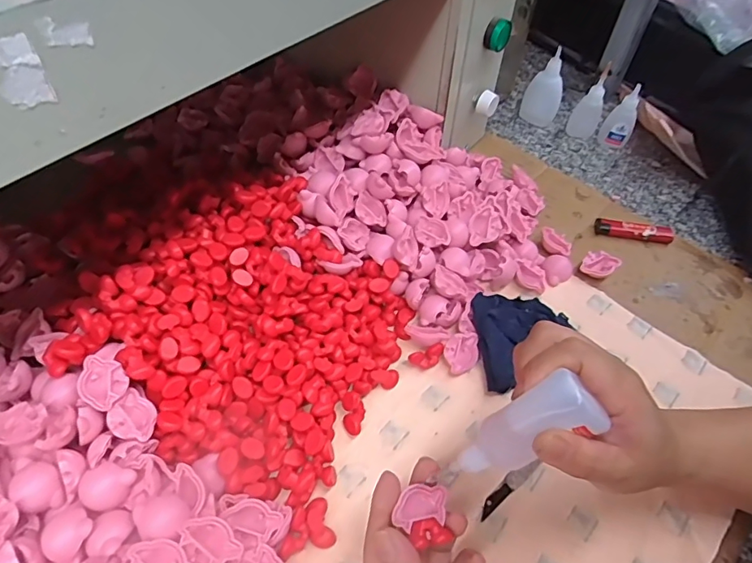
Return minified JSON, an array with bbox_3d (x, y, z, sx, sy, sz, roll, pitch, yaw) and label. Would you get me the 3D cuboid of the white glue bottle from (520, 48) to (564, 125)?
[{"bbox_3d":[0.208,-0.234,0.614,0.044,0.086,0.029,22,55,11],"label":"white glue bottle"}]

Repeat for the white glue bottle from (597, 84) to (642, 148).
[{"bbox_3d":[0.292,-0.195,0.591,0.033,0.077,0.019,30,57,17],"label":"white glue bottle"}]

